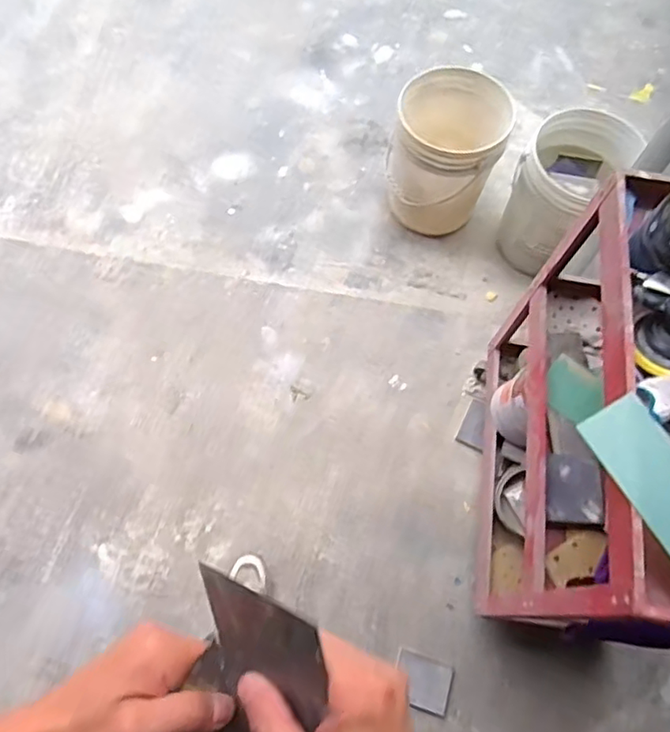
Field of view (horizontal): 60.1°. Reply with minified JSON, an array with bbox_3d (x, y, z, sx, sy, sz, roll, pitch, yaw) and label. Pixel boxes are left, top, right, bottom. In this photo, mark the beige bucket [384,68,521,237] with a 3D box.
[{"bbox_3d":[0.296,-0.566,1.581,0.277,0.329,0.301,1,67,-1],"label":"beige bucket"}]

